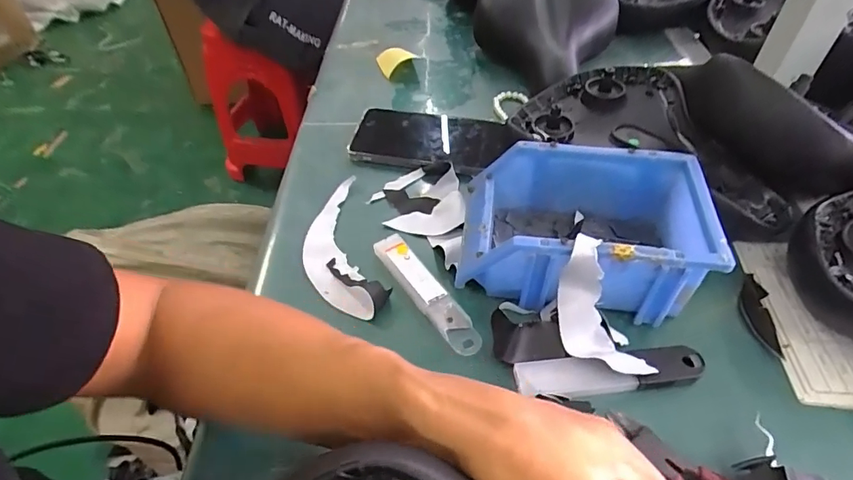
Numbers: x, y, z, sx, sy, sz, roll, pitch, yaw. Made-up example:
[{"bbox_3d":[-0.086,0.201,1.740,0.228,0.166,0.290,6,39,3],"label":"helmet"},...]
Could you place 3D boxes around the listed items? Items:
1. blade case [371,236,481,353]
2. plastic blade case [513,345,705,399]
[{"bbox_3d":[-0.002,0.040,0.381,0.026,0.012,0.126,-27,52,-21],"label":"blade case"},{"bbox_3d":[0.125,0.091,0.327,0.128,0.018,0.028,-6,48,-4],"label":"plastic blade case"}]

